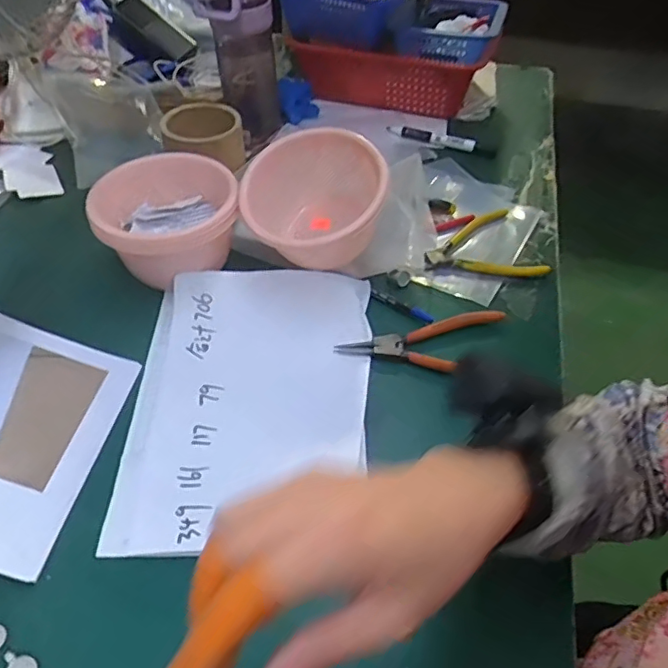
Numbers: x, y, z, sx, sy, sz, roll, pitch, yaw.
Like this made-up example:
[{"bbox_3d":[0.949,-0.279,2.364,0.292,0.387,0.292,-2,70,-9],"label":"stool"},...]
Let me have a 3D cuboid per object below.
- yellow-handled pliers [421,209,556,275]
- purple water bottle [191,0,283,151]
[{"bbox_3d":[0.170,-0.104,0.671,0.134,0.010,0.120,-12,49,-11],"label":"yellow-handled pliers"},{"bbox_3d":[-0.120,-0.358,0.744,0.094,0.244,0.077,-6,49,-6],"label":"purple water bottle"}]

